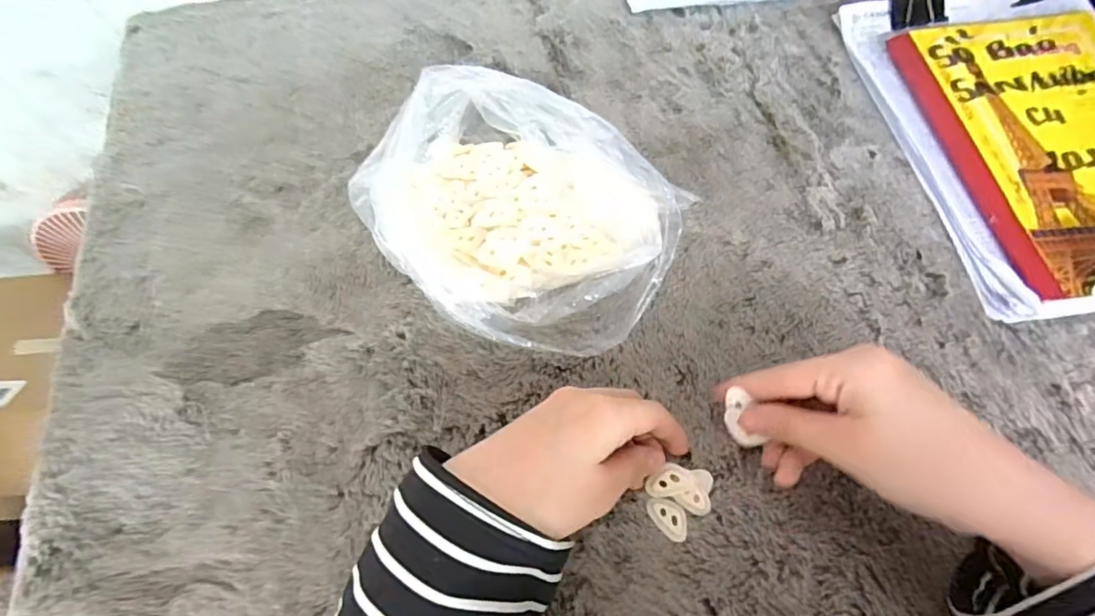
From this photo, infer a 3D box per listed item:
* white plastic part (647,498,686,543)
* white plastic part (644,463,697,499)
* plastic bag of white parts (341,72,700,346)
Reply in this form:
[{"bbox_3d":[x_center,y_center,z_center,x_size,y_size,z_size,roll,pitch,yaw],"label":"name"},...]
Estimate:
[{"bbox_3d":[0.067,0.113,0.297,0.016,0.004,0.025,-36,69,-16],"label":"white plastic part"},{"bbox_3d":[0.068,0.096,0.304,0.026,0.004,0.016,-10,64,-4],"label":"white plastic part"},{"bbox_3d":[-0.010,-0.058,0.326,0.169,0.104,0.146,19,66,10],"label":"plastic bag of white parts"}]

